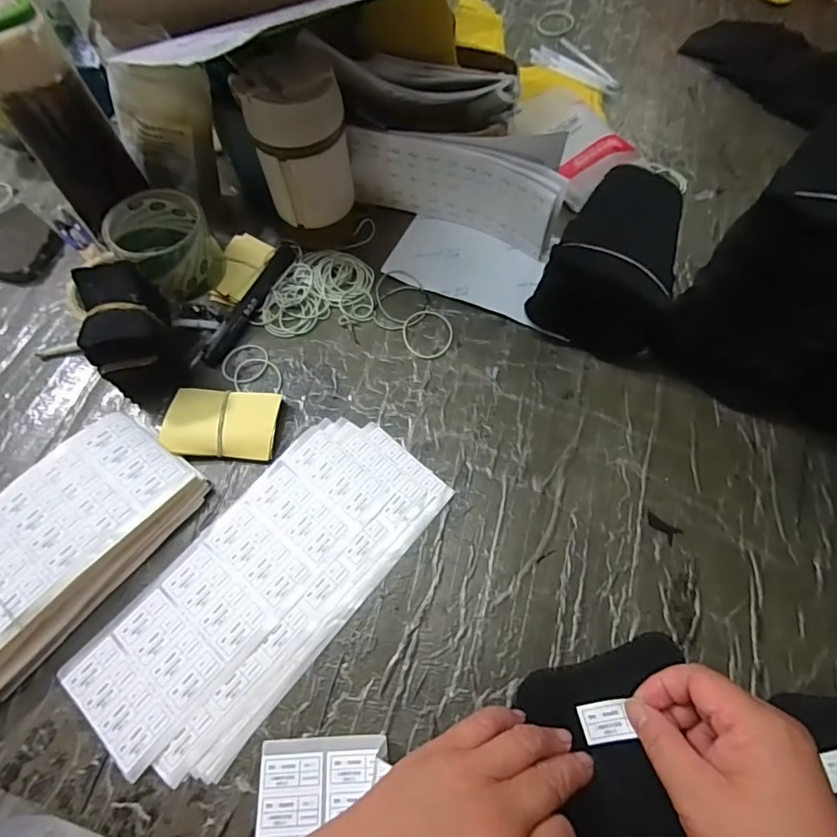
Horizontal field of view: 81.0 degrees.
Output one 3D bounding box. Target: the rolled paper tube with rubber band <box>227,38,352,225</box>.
[{"bbox_3d":[-0.107,-0.257,0.442,0.078,0.123,0.094,-14,66,-6],"label":"rolled paper tube with rubber band"}]

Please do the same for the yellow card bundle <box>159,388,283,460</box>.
[{"bbox_3d":[-0.168,0.004,0.422,0.093,0.020,0.061,1,66,2],"label":"yellow card bundle"}]

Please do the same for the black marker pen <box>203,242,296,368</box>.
[{"bbox_3d":[-0.163,-0.112,0.477,0.019,0.011,0.147,23,69,11],"label":"black marker pen"}]

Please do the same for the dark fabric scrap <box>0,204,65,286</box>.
[{"bbox_3d":[-0.429,-0.168,0.505,0.106,0.018,0.090,-41,71,-15],"label":"dark fabric scrap"}]

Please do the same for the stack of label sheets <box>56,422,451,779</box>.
[{"bbox_3d":[-0.112,0.121,0.375,0.134,0.012,0.283,38,72,16],"label":"stack of label sheets"}]

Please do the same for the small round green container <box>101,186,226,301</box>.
[{"bbox_3d":[-0.236,-0.162,0.464,0.080,0.072,0.089,-38,71,-14],"label":"small round green container"}]

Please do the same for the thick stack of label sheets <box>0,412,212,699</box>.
[{"bbox_3d":[-0.299,0.124,0.355,0.107,0.041,0.283,34,71,15],"label":"thick stack of label sheets"}]

